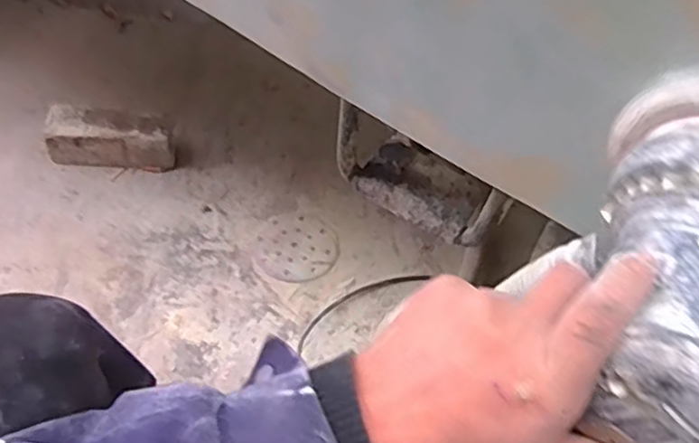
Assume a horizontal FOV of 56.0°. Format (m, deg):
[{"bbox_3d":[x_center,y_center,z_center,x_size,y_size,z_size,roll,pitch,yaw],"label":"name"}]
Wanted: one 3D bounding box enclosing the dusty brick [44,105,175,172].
[{"bbox_3d":[-0.431,-0.156,1.196,0.217,0.092,0.101,7,65,-15],"label":"dusty brick"}]

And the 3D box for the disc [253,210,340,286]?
[{"bbox_3d":[-0.092,0.044,1.155,0.143,0.004,0.147,4,53,-6],"label":"disc"}]

